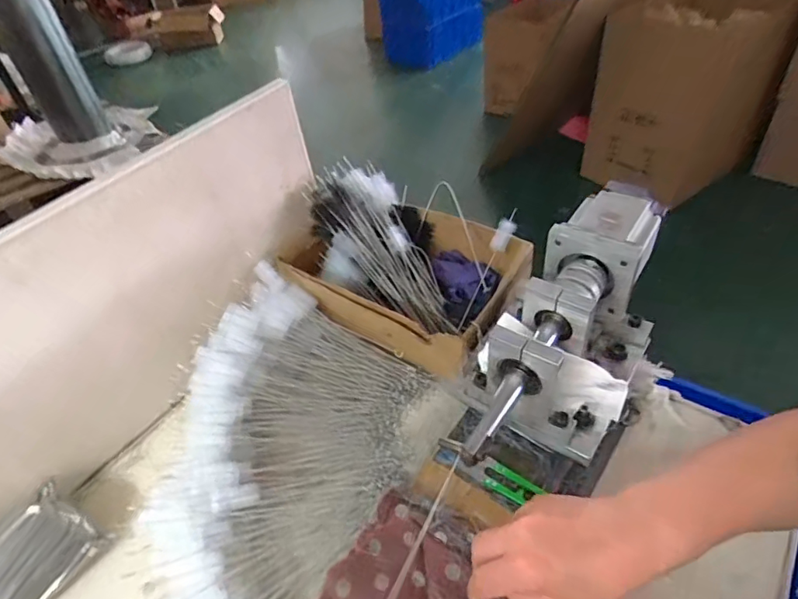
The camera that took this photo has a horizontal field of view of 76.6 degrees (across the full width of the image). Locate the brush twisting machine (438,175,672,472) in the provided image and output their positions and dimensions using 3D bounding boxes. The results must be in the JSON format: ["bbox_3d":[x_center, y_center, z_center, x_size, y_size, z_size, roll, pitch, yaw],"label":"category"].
[{"bbox_3d":[0.157,0.039,0.485,0.135,0.142,0.326,20,50,26],"label":"brush twisting machine"}]

